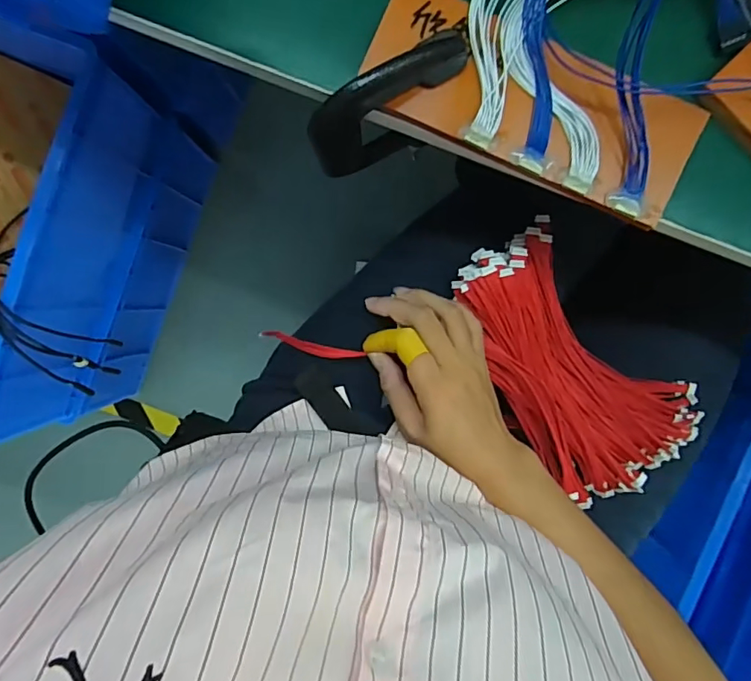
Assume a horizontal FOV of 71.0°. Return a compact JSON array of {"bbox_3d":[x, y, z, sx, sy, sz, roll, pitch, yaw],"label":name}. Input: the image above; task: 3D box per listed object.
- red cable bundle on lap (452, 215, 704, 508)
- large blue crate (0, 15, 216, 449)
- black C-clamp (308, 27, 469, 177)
[{"bbox_3d":[0.159,0.021,0.437,0.128,0.048,0.232,-37,96,3],"label":"red cable bundle on lap"},{"bbox_3d":[-0.576,-0.168,0.833,0.427,0.428,0.529,17,94,0],"label":"large blue crate"},{"bbox_3d":[0.008,-0.150,0.357,0.104,0.152,0.023,-30,92,3],"label":"black C-clamp"}]

